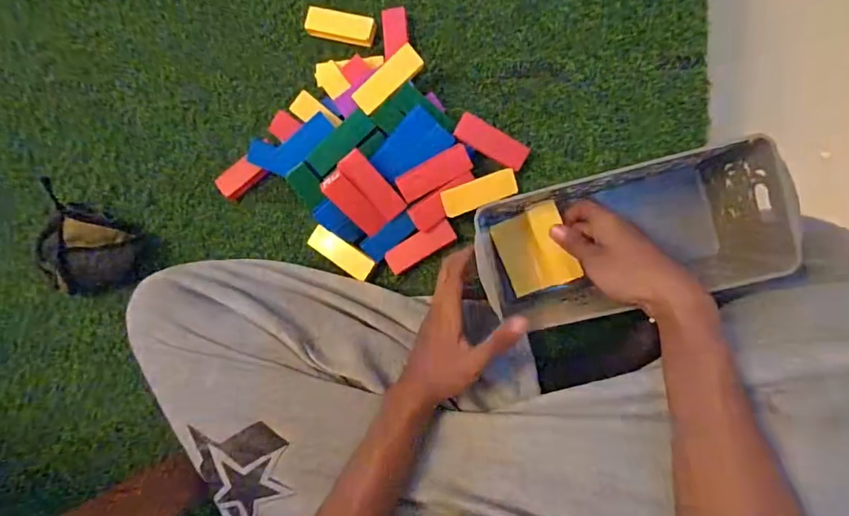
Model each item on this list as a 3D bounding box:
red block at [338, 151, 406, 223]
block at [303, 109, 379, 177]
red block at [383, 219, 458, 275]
[{"bbox_3d":[-0.058,-0.082,0.525,0.030,0.014,0.087,-41,111,5],"label":"red block"},{"bbox_3d":[-0.096,-0.132,0.533,0.085,0.010,0.029,-45,81,4],"label":"block"},{"bbox_3d":[-0.004,-0.014,0.551,0.085,0.016,0.030,-30,82,6],"label":"red block"}]

